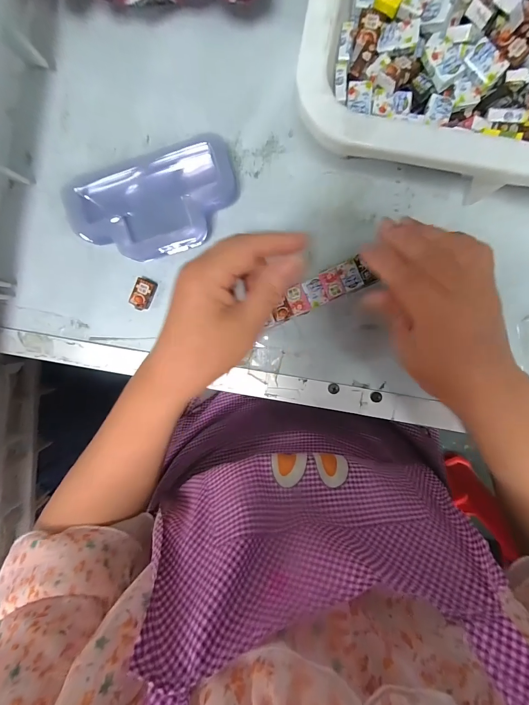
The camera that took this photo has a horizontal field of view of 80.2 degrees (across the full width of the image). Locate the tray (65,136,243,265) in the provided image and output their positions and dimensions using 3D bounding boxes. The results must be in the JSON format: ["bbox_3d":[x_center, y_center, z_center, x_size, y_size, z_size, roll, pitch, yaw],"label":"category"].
[{"bbox_3d":[-0.089,-0.122,0.267,0.138,0.032,0.073,-14,93,4],"label":"tray"}]

